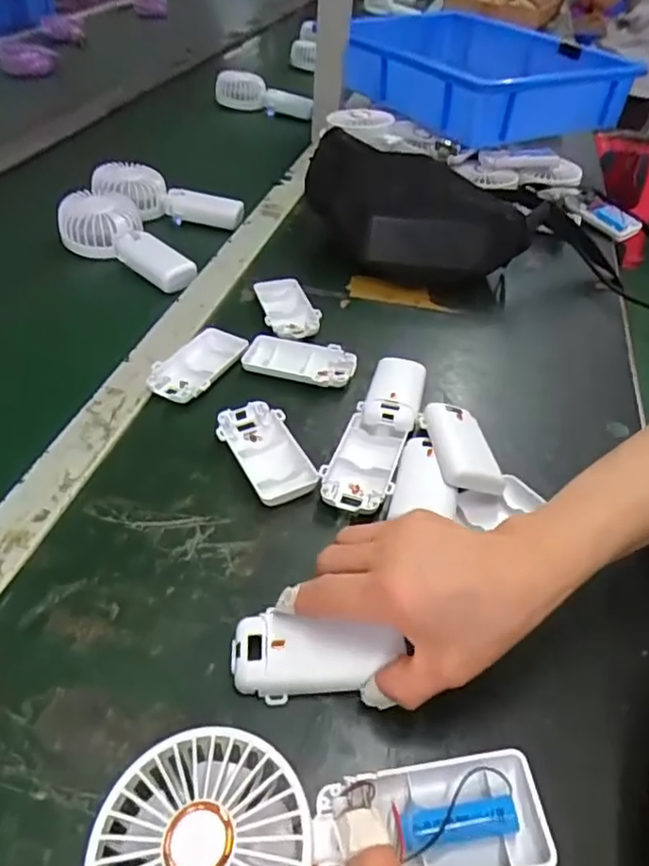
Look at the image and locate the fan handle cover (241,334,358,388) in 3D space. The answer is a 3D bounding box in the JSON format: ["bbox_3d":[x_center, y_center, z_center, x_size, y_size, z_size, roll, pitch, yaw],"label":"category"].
[{"bbox_3d":[-0.020,-0.062,0.511,0.093,0.016,0.049,16,45,11],"label":"fan handle cover"}]

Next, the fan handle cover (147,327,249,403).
[{"bbox_3d":[-0.106,-0.059,0.501,0.052,0.013,0.091,22,46,16],"label":"fan handle cover"}]

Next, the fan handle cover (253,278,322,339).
[{"bbox_3d":[-0.035,-0.121,0.567,0.048,0.012,0.089,-9,46,-15],"label":"fan handle cover"}]

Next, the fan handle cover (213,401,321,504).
[{"bbox_3d":[-0.044,0.013,0.429,0.049,0.014,0.092,-14,47,-19],"label":"fan handle cover"}]

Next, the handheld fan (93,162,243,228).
[{"bbox_3d":[-0.193,-0.285,0.731,0.176,0.039,0.076,13,43,-11],"label":"handheld fan"}]

